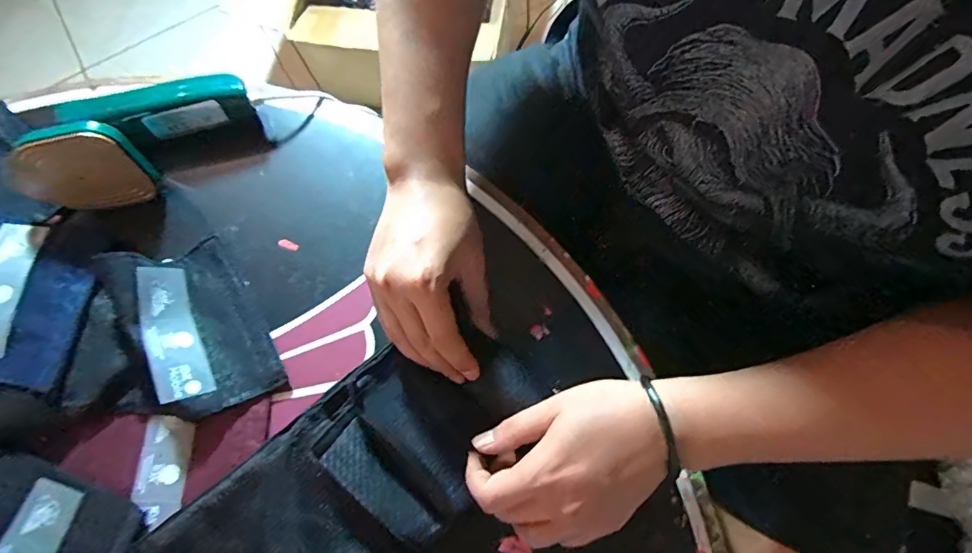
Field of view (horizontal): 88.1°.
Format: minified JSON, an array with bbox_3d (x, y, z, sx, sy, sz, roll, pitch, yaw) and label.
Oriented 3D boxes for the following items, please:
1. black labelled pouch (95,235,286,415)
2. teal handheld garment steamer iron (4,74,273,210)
[{"bbox_3d":[-0.242,0.036,0.403,0.098,0.033,0.150,-25,76,-7],"label":"black labelled pouch"},{"bbox_3d":[-0.302,-0.119,0.420,0.204,0.074,0.081,-23,76,-7],"label":"teal handheld garment steamer iron"}]

